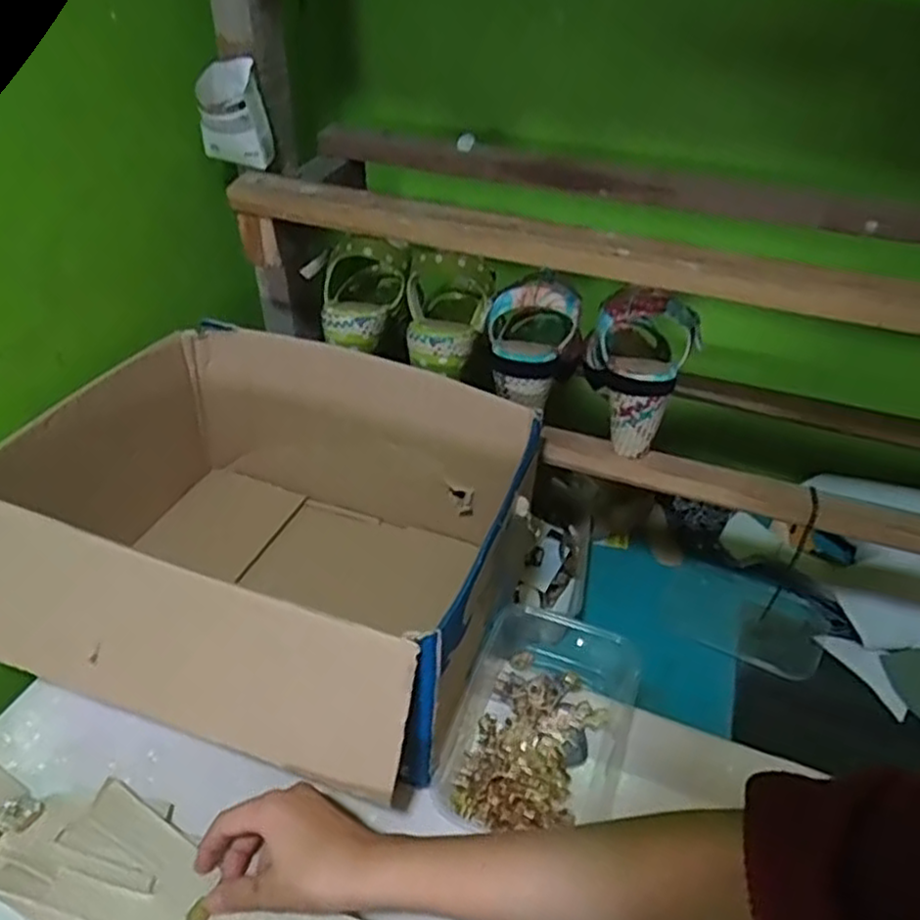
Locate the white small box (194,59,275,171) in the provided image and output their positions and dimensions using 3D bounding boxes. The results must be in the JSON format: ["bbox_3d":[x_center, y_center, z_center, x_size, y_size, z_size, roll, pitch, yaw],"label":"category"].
[{"bbox_3d":[-0.195,-0.295,0.627,0.057,0.079,0.038,-3,39,-8],"label":"white small box"}]

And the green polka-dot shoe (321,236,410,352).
[{"bbox_3d":[-0.095,-0.186,0.753,0.081,0.100,0.207,2,22,-5],"label":"green polka-dot shoe"}]

